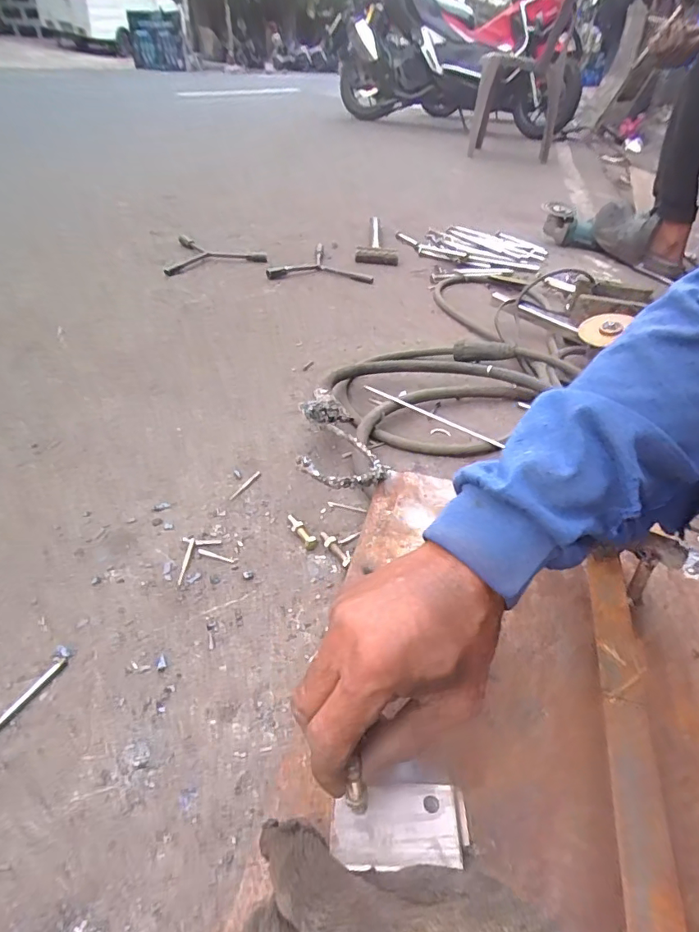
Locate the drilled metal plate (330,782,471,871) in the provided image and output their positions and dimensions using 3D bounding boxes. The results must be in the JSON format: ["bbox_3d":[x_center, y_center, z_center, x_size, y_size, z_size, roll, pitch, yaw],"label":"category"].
[{"bbox_3d":[0.027,0.189,0.260,0.070,0.004,0.037,0,40,-5],"label":"drilled metal plate"}]

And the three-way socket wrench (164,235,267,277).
[{"bbox_3d":[-0.286,-0.462,1.078,0.201,0.017,0.214,0,40,-5],"label":"three-way socket wrench"}]

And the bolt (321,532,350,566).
[{"bbox_3d":[-0.012,0.074,0.446,0.013,0.010,0.042,-25,48,-30],"label":"bolt"}]

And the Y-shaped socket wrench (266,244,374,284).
[{"bbox_3d":[-0.073,-0.445,1.076,0.220,0.017,0.204,-4,41,-10],"label":"Y-shaped socket wrench"}]

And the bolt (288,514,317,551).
[{"bbox_3d":[-0.045,0.060,0.462,0.013,0.012,0.046,-21,46,-27],"label":"bolt"}]

